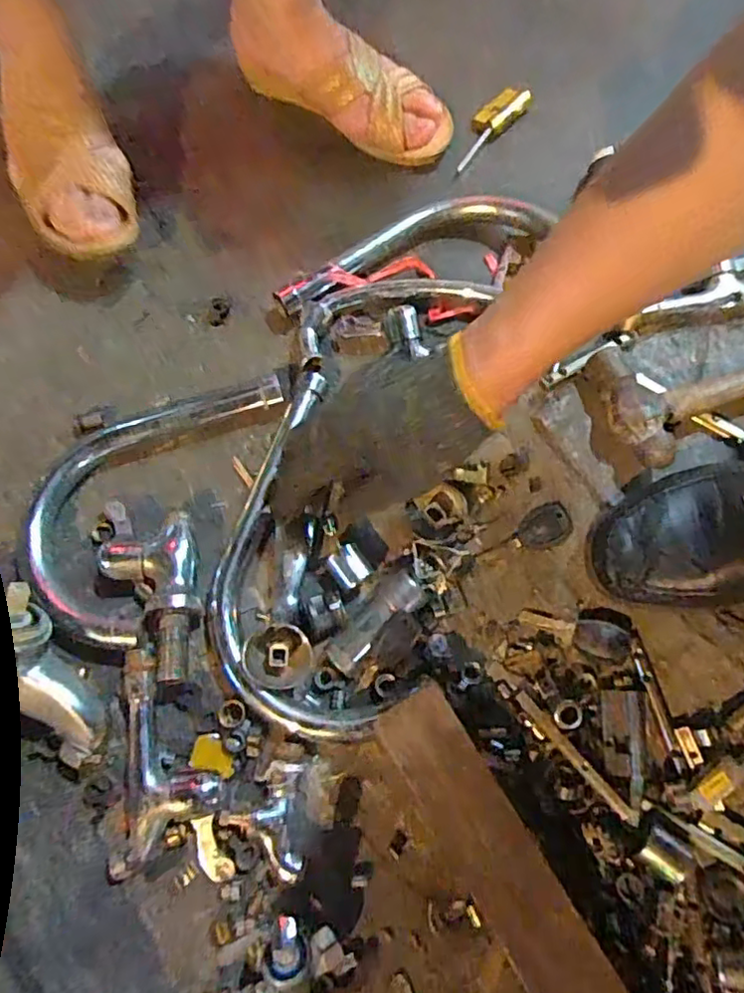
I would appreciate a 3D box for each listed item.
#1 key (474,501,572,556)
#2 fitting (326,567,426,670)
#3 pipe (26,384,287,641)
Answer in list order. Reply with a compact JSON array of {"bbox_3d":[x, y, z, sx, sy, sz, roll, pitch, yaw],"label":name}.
[{"bbox_3d":[0.115,0.030,0.470,0.072,0.004,0.031,-24,72,6],"label":"key"},{"bbox_3d":[0.005,0.088,0.445,0.029,0.021,0.085,39,73,13],"label":"fitting"},{"bbox_3d":[-0.175,-0.010,0.477,0.117,0.028,0.230,25,70,8],"label":"pipe"}]

